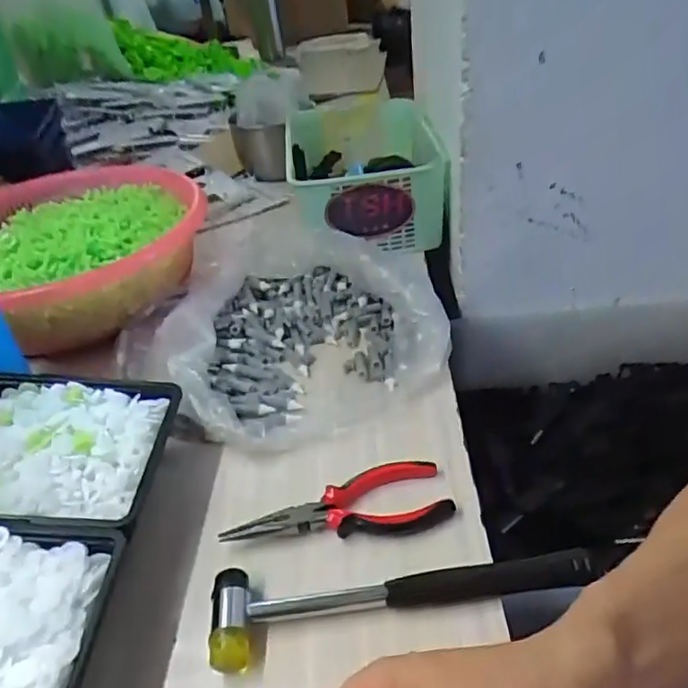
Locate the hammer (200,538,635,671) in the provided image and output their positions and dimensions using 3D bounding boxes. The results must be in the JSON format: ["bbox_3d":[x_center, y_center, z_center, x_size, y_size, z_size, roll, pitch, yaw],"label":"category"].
[{"bbox_3d":[0.044,0.155,0.384,0.249,0.023,0.054,-7,35,0],"label":"hammer"}]

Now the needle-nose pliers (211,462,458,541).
[{"bbox_3d":[-0.005,0.116,0.444,0.158,0.012,0.053,-12,35,-6],"label":"needle-nose pliers"}]

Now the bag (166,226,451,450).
[{"bbox_3d":[-0.057,-0.038,0.617,0.246,0.065,0.315,-18,36,-15],"label":"bag"}]

